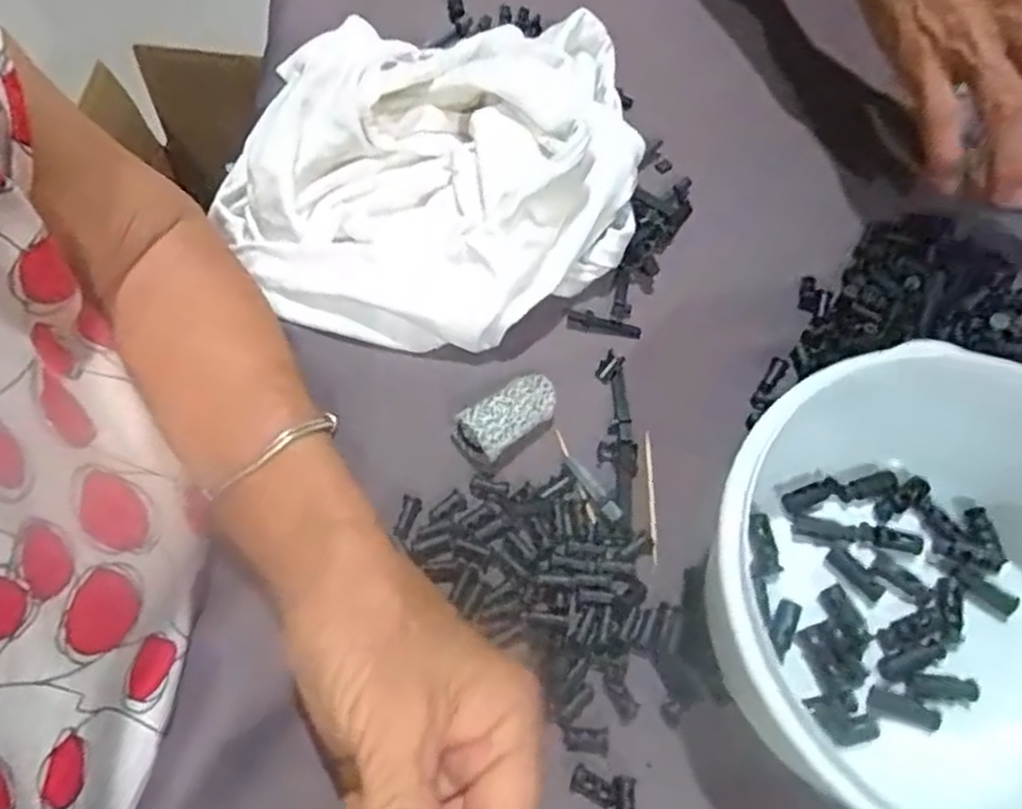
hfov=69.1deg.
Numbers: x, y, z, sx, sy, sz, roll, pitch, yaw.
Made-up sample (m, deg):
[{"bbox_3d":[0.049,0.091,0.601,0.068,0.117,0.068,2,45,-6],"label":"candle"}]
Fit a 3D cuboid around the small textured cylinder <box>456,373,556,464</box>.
[{"bbox_3d":[0.001,0.005,0.325,0.044,0.016,0.025,-34,69,-15],"label":"small textured cylinder"}]

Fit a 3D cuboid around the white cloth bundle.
[{"bbox_3d":[-0.040,-0.119,0.362,0.191,0.059,0.181,0,64,0],"label":"white cloth bundle"}]

